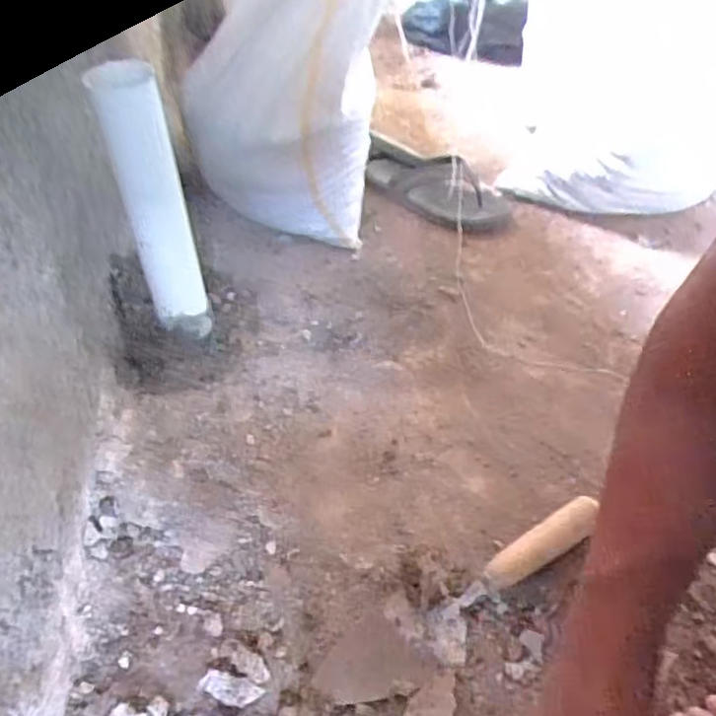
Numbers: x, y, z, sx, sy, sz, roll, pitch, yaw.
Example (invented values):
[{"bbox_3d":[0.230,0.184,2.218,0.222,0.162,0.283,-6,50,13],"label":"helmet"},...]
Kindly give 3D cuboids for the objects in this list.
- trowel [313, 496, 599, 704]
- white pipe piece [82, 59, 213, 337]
[{"bbox_3d":[0.099,0.217,0.571,0.312,0.045,0.072,-24,53,-22],"label":"trowel"},{"bbox_3d":[-0.208,-0.152,0.636,0.062,0.297,0.056,-12,49,-13],"label":"white pipe piece"}]

